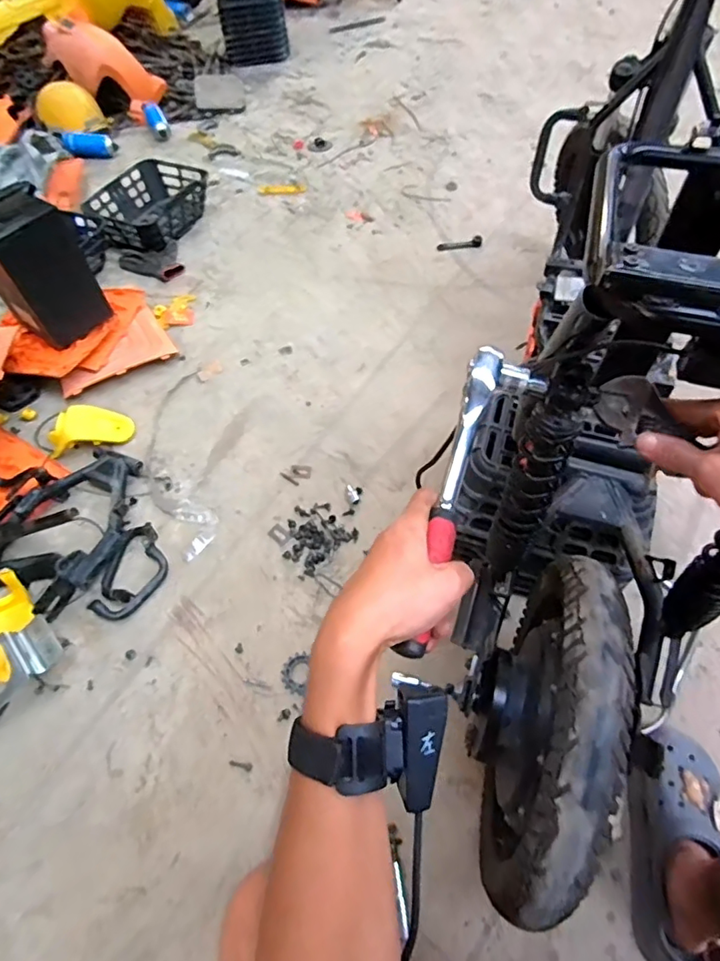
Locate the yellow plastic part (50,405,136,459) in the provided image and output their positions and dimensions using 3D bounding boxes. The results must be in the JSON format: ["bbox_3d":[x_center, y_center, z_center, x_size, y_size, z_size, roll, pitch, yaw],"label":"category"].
[{"bbox_3d":[-0.570,-0.113,1.122,0.162,0.051,0.102,-17,56,-9],"label":"yellow plastic part"}]

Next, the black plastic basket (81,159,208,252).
[{"bbox_3d":[-0.627,-0.827,1.573,0.268,0.089,0.342,20,60,14],"label":"black plastic basket"}]

